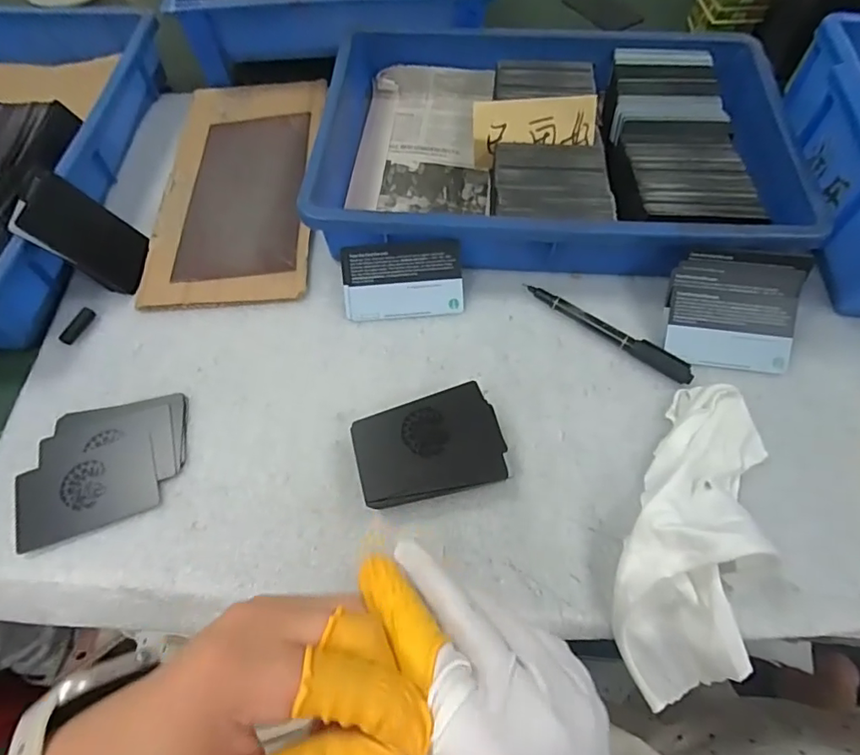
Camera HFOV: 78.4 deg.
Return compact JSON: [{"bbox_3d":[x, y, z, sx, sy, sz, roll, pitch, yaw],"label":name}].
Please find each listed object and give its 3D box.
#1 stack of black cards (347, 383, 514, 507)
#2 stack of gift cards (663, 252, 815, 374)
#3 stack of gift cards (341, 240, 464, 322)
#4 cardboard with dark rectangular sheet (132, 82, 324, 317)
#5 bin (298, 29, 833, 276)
[{"bbox_3d":[0.000,0.046,0.337,0.089,0.026,0.065,-13,64,-5],"label":"stack of black cards"},{"bbox_3d":[0.212,-0.047,0.367,0.087,0.011,0.079,7,94,5],"label":"stack of gift cards"},{"bbox_3d":[-0.020,-0.073,0.399,0.088,0.005,0.056,-5,104,-2],"label":"stack of gift cards"},{"bbox_3d":[-0.169,-0.178,0.471,0.131,0.008,0.271,-2,63,1],"label":"cardboard with dark rectangular sheet"},{"bbox_3d":[0.095,-0.194,0.434,0.356,0.057,0.247,2,64,3],"label":"bin"}]

